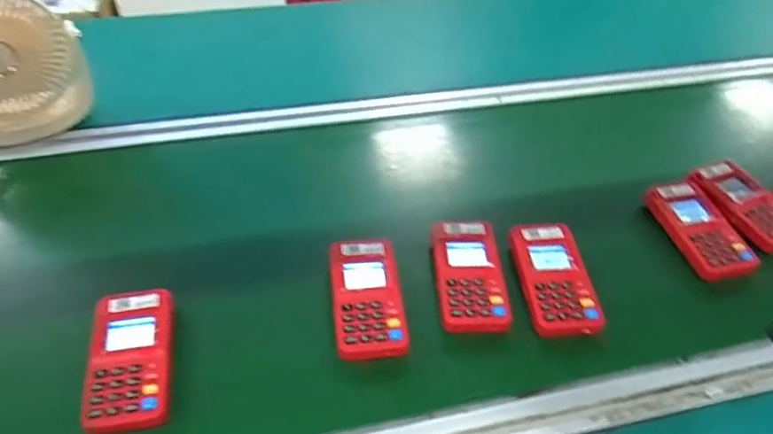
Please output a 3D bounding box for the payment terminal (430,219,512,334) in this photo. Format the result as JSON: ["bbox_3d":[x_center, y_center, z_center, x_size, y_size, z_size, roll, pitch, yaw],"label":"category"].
[{"bbox_3d":[0.080,0.054,0.572,0.063,0.019,0.121,-1,45,-5],"label":"payment terminal"}]

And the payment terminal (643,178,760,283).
[{"bbox_3d":[0.333,0.009,0.629,0.068,0.019,0.132,-5,46,-9],"label":"payment terminal"}]

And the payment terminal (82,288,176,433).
[{"bbox_3d":[-0.211,0.115,0.490,0.064,0.016,0.123,-6,46,-10],"label":"payment terminal"}]

